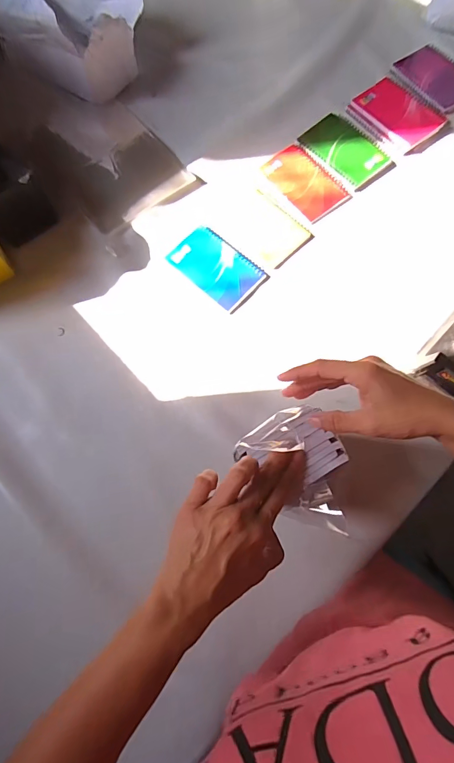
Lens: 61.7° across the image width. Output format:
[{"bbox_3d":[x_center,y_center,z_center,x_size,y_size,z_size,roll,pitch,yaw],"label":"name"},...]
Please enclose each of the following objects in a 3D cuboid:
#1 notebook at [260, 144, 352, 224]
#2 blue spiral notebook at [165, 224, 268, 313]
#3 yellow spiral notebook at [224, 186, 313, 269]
[{"bbox_3d":[0.118,-0.308,0.586,0.082,0.005,0.130,-38,77,-10],"label":"notebook"},{"bbox_3d":[-0.016,-0.168,0.549,0.127,0.004,0.081,42,78,11],"label":"blue spiral notebook"},{"bbox_3d":[0.058,-0.232,0.563,0.116,0.008,0.080,42,78,11],"label":"yellow spiral notebook"}]

